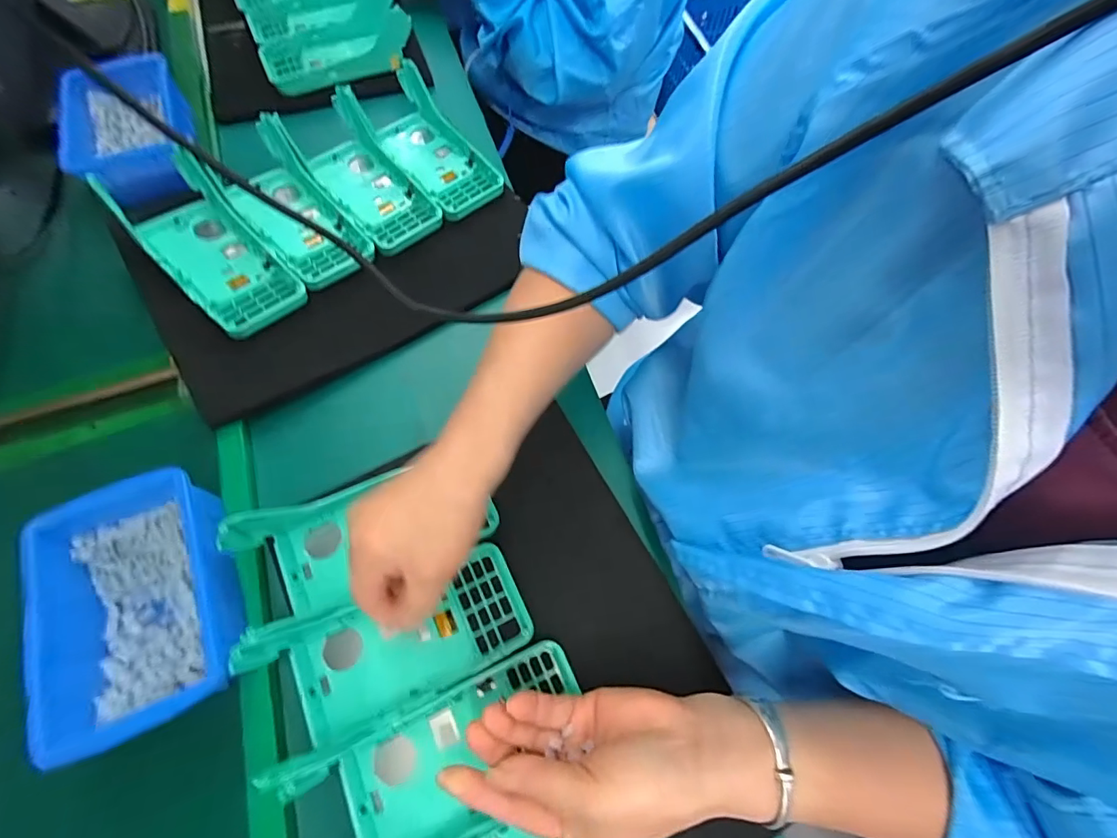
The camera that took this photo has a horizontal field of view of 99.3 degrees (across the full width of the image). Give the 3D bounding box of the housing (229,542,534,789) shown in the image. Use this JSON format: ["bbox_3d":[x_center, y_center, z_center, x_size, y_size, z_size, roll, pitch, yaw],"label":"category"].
[{"bbox_3d":[-0.107,0.149,0.309,0.174,0.052,0.079,-23,68,-10],"label":"housing"}]

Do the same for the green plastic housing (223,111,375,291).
[{"bbox_3d":[-0.247,-0.197,0.445,0.079,0.043,0.164,-38,74,-17],"label":"green plastic housing"}]

